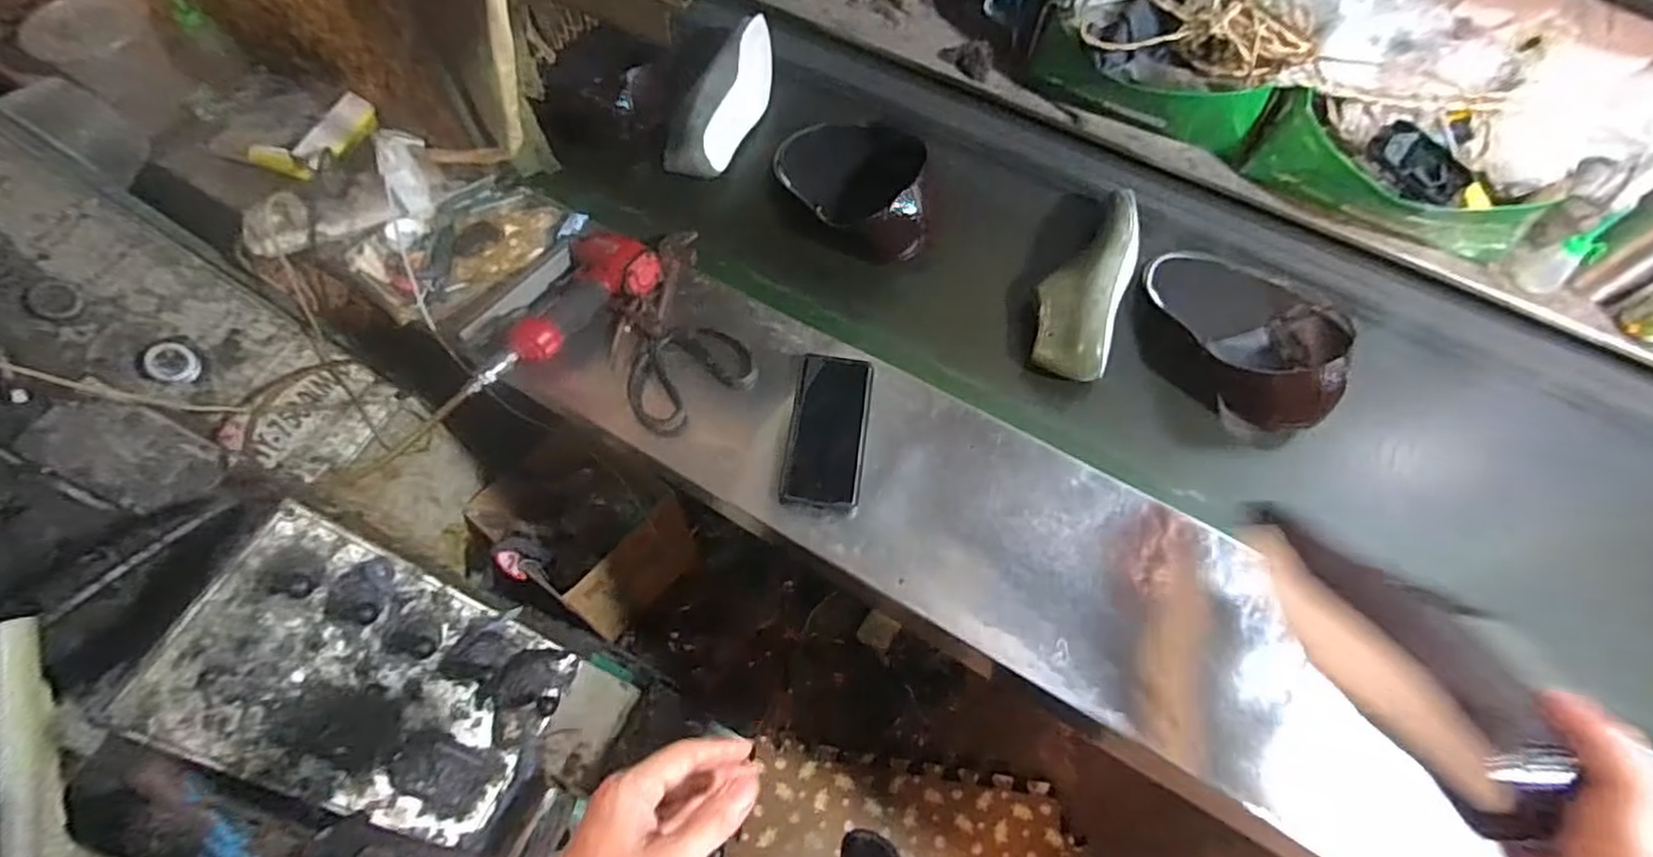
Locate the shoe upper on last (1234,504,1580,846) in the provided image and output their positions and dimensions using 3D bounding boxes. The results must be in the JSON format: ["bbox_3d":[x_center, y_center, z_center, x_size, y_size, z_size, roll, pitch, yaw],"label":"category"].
[{"bbox_3d":[0.418,0.150,0.537,0.071,0.086,0.279,-10,33,-4],"label":"shoe upper on last"}]

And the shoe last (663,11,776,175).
[{"bbox_3d":[-0.142,-0.451,0.980,0.074,0.071,0.286,16,65,9],"label":"shoe last"}]

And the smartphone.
[{"bbox_3d":[0.002,0.001,0.739,0.079,0.005,0.162,6,72,5],"label":"smartphone"}]

